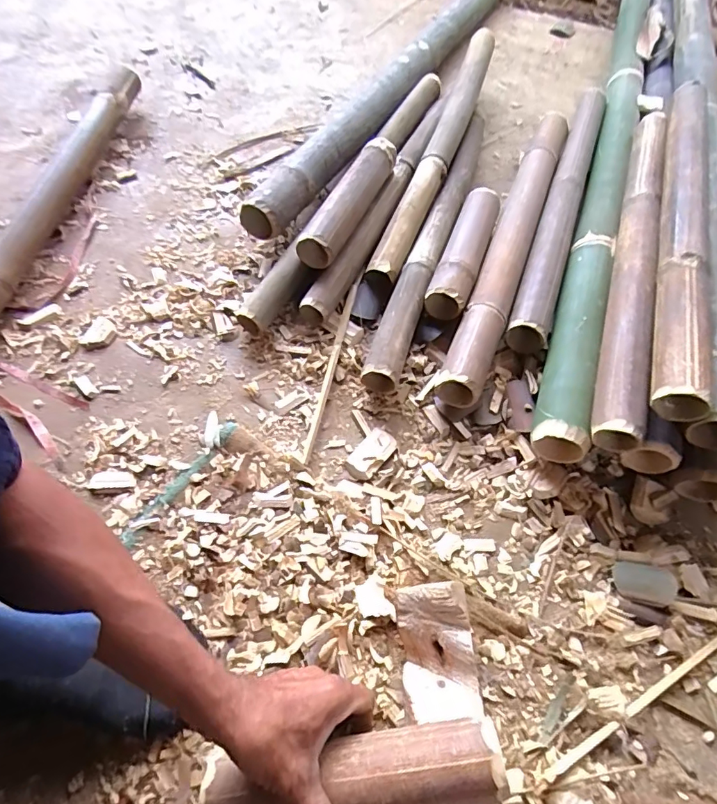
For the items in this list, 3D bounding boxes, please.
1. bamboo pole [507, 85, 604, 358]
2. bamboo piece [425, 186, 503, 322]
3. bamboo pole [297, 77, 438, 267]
[{"bbox_3d":[0.336,-0.333,0.779,0.057,0.059,0.626,20,62,8],"label":"bamboo pole"},{"bbox_3d":[0.163,-0.235,0.710,0.058,0.048,0.256,21,62,8],"label":"bamboo piece"},{"bbox_3d":[0.037,-0.410,0.777,0.057,0.058,0.512,22,62,9],"label":"bamboo pole"}]

